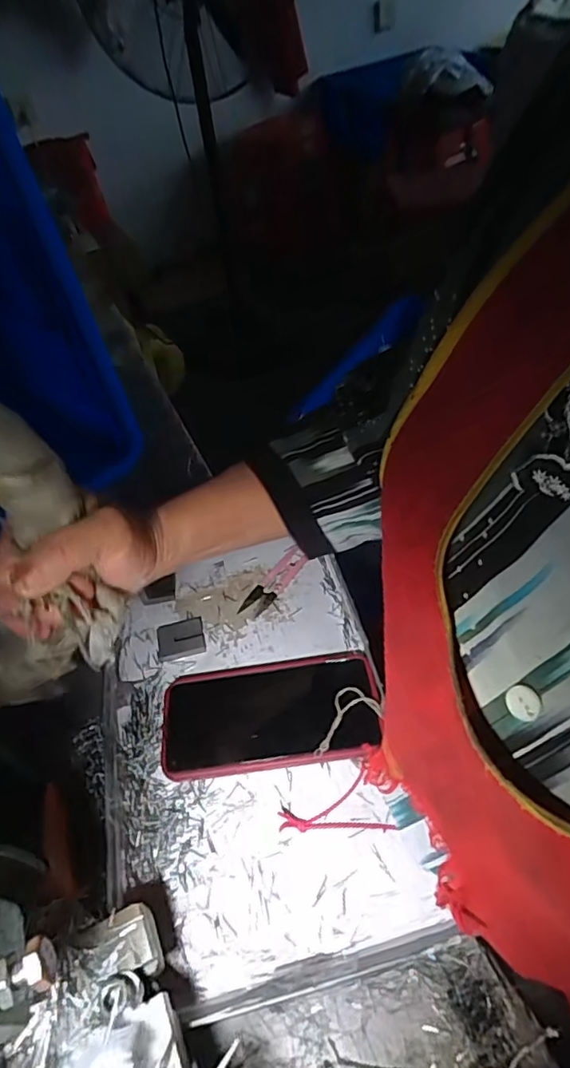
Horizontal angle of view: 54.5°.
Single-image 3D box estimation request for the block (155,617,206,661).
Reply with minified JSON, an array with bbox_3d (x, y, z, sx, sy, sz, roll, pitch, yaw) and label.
[{"bbox_3d":[-0.089,0.089,0.473,0.039,0.007,0.038,-12,48,-4],"label":"block"}]

